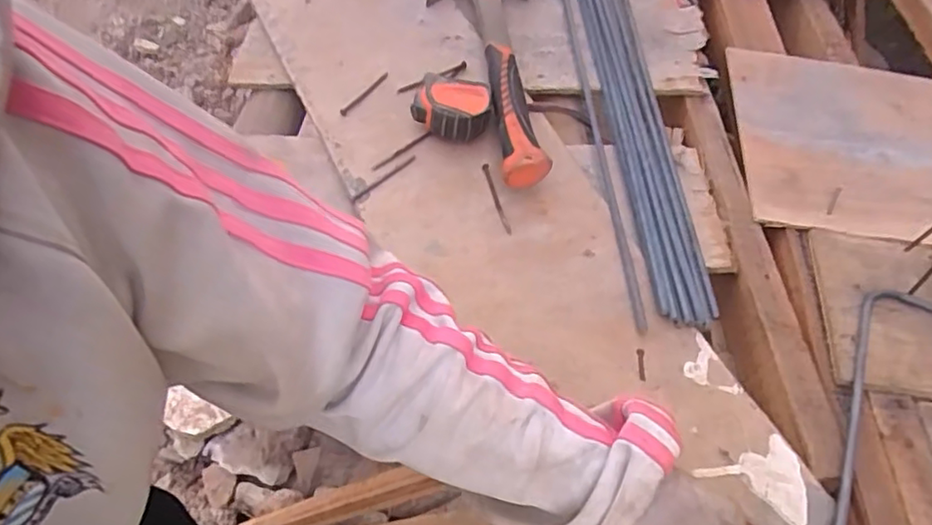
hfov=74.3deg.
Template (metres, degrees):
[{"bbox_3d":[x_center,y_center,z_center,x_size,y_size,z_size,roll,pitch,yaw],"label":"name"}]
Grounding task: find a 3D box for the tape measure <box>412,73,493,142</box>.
[{"bbox_3d":[-0.012,-0.143,0.563,0.069,0.032,0.053,14,55,6],"label":"tape measure"}]

